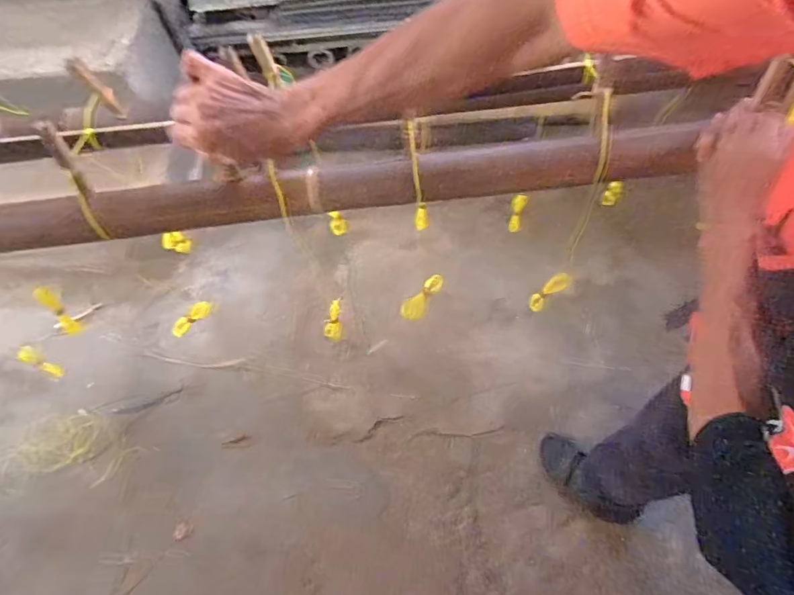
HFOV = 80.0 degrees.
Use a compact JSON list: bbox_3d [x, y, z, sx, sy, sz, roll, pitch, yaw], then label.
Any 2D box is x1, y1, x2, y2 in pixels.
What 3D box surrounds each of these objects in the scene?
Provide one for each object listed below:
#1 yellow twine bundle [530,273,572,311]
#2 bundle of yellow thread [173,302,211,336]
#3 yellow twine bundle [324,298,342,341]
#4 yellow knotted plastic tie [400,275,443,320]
[{"bbox_3d":[0.231,-0.009,0.716,0.029,0.078,0.022,-11,59,-48],"label":"yellow twine bundle"},{"bbox_3d":[-0.301,0.029,0.689,0.070,0.020,0.022,-40,70,6],"label":"bundle of yellow thread"},{"bbox_3d":[-0.099,0.034,0.745,0.027,0.082,0.017,21,42,7],"label":"yellow twine bundle"},{"bbox_3d":[0.040,0.000,0.693,0.032,0.010,0.088,35,71,19],"label":"yellow knotted plastic tie"}]

